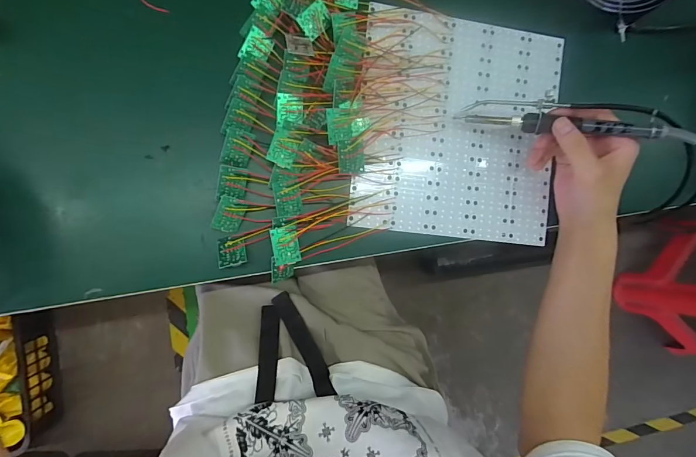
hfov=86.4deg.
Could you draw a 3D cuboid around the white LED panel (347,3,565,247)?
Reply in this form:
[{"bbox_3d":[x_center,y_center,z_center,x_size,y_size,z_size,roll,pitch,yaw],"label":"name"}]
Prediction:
[{"bbox_3d":[0.123,-0.110,0.404,0.221,0.009,0.233,6,89,-9],"label":"white LED panel"}]

